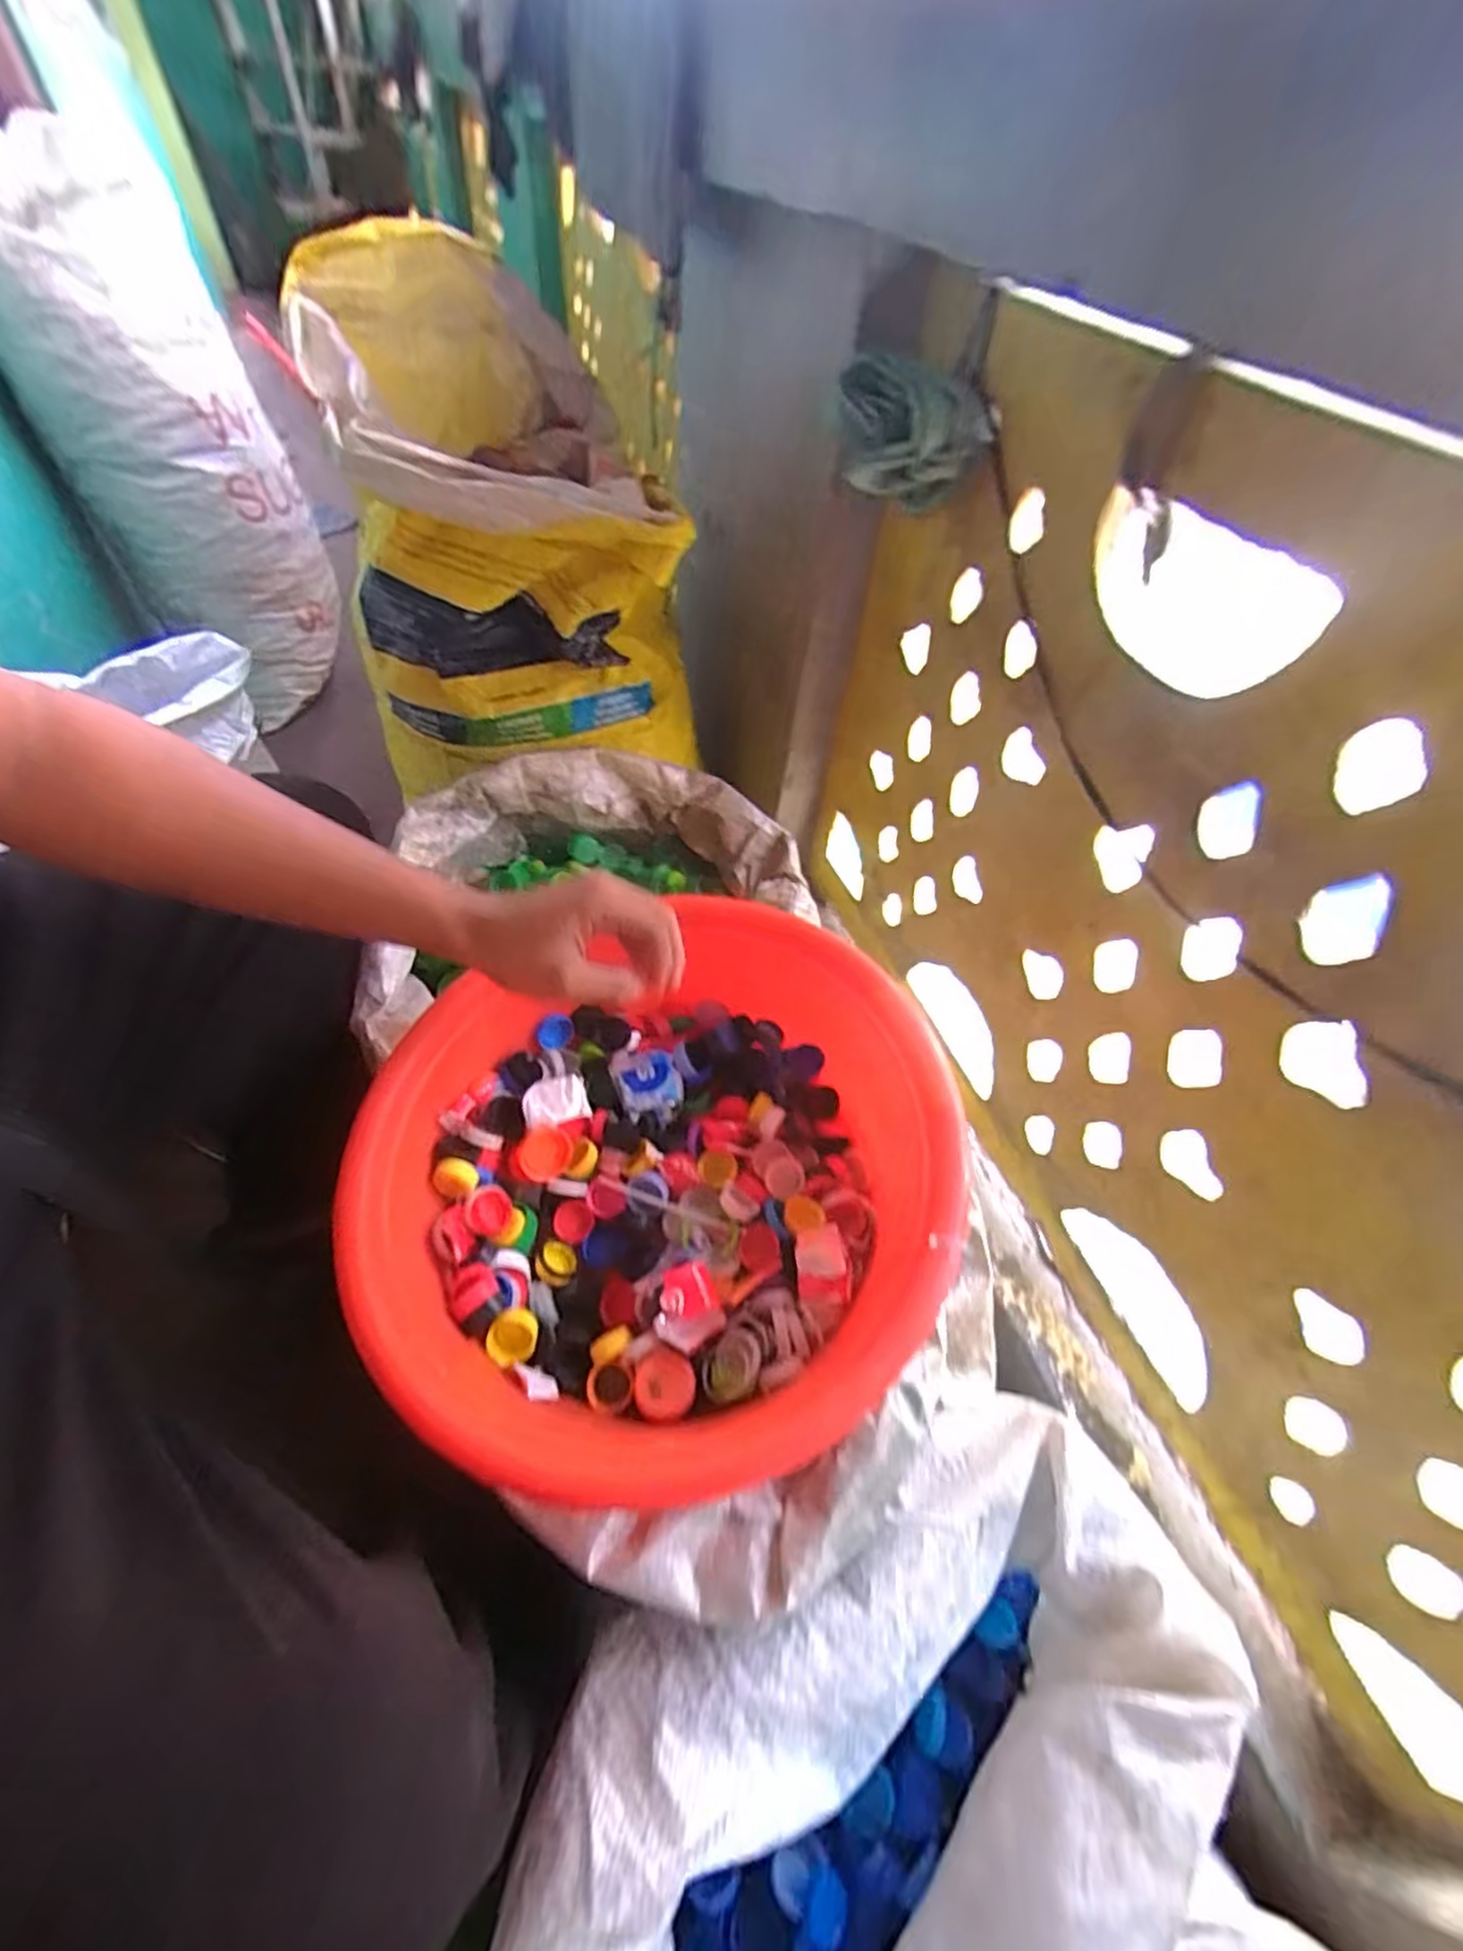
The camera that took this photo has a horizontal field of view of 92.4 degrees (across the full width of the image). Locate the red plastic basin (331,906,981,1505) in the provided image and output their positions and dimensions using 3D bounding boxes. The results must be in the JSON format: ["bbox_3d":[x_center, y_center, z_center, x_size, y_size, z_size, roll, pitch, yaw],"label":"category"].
[{"bbox_3d":[-0.037,0.136,0.491,0.358,0.163,0.358,2,52,-3],"label":"red plastic basin"}]

